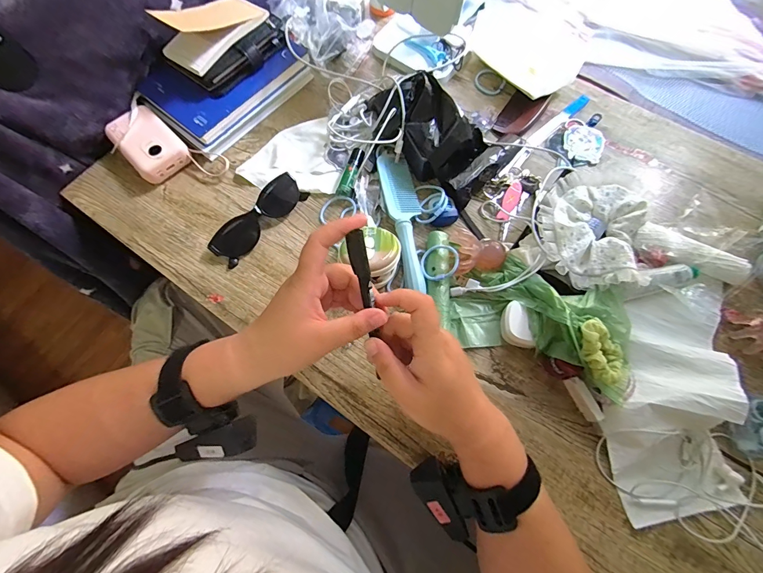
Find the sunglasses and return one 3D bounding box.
[{"bbox_3d":[-0.158,-0.088,0.457,0.038,0.027,0.138,39,75,14],"label":"sunglasses"}]

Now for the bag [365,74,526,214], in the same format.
[{"bbox_3d":[0.084,-0.210,0.471,0.174,0.071,0.135,41,76,14],"label":"bag"}]

